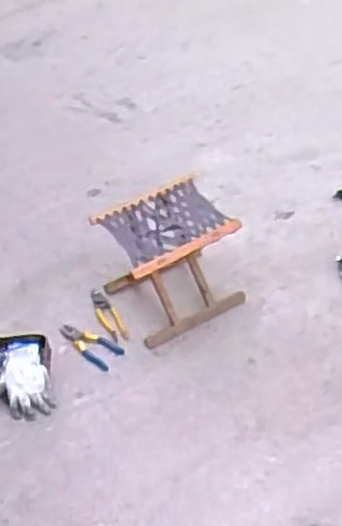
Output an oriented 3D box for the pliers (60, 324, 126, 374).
[{"bbox_3d":[-0.211,0.207,1.940,0.174,0.014,0.085,27,57,26],"label":"pliers"}]

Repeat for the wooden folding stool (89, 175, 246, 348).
[{"bbox_3d":[-0.001,-0.006,1.941,0.293,0.277,0.255,-25,50,-16],"label":"wooden folding stool"}]

